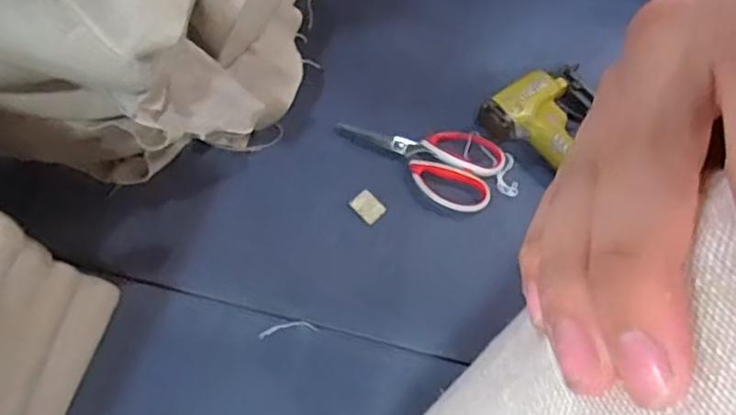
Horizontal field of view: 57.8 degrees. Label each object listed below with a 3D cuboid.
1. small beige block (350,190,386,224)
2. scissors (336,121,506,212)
[{"bbox_3d":[0.000,-0.001,0.736,0.036,0.009,0.024,40,70,15],"label":"small beige block"},{"bbox_3d":[0.054,-0.061,0.753,0.188,0.013,0.094,22,66,8],"label":"scissors"}]

